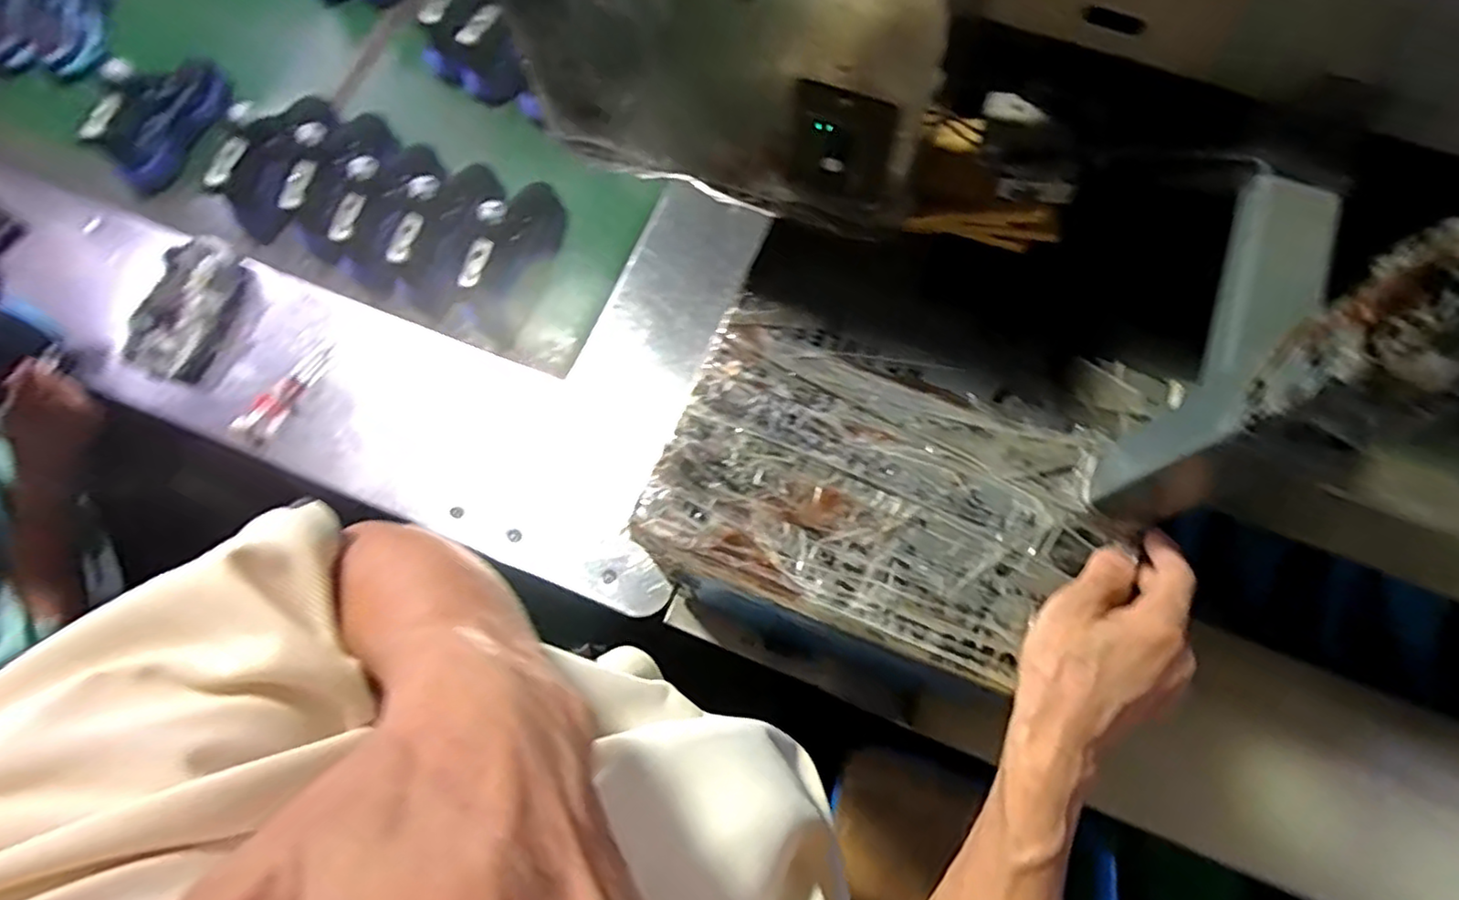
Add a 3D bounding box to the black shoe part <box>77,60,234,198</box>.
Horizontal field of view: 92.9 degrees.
[{"bbox_3d":[-0.772,-0.456,0.947,0.047,0.106,0.193,35,76,11],"label":"black shoe part"}]

